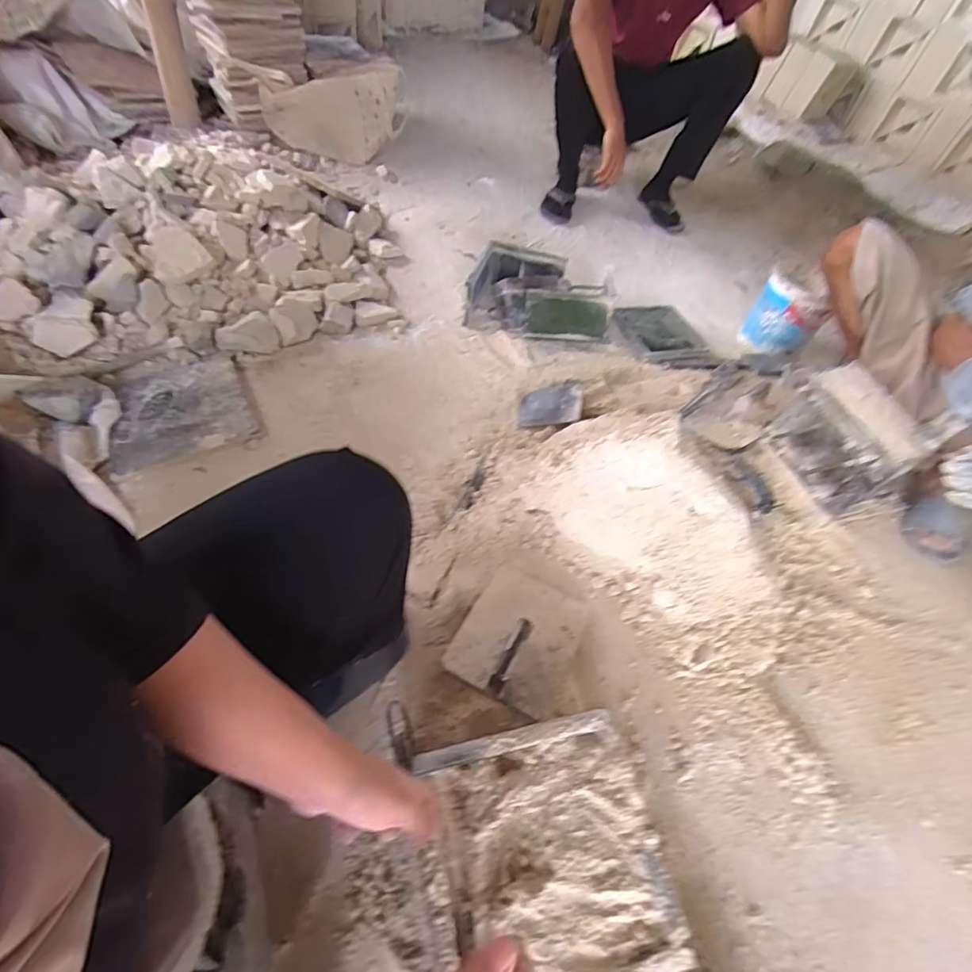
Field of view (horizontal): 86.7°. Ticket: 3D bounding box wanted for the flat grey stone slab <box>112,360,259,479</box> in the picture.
[{"bbox_3d":[-0.597,-0.149,1.005,0.243,0.017,0.253,-18,59,-19],"label":"flat grey stone slab"}]

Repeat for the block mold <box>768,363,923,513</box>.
[{"bbox_3d":[0.697,-0.087,0.995,0.123,0.167,0.240,-6,56,-16],"label":"block mold"}]

